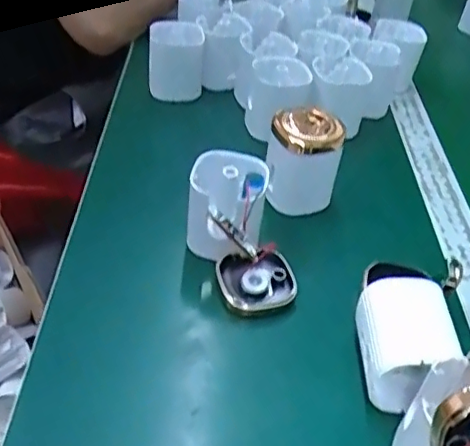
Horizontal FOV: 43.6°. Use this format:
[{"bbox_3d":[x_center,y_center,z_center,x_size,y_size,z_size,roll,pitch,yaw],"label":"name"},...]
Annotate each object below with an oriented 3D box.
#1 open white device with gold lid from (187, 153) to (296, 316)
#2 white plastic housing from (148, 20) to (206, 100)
[{"bbox_3d":[0.003,0.006,0.429,0.063,0.072,0.098,-9,42,-18],"label":"open white device with gold lid"},{"bbox_3d":[-0.063,-0.170,0.620,0.055,0.077,0.040,0,40,-8],"label":"white plastic housing"}]

